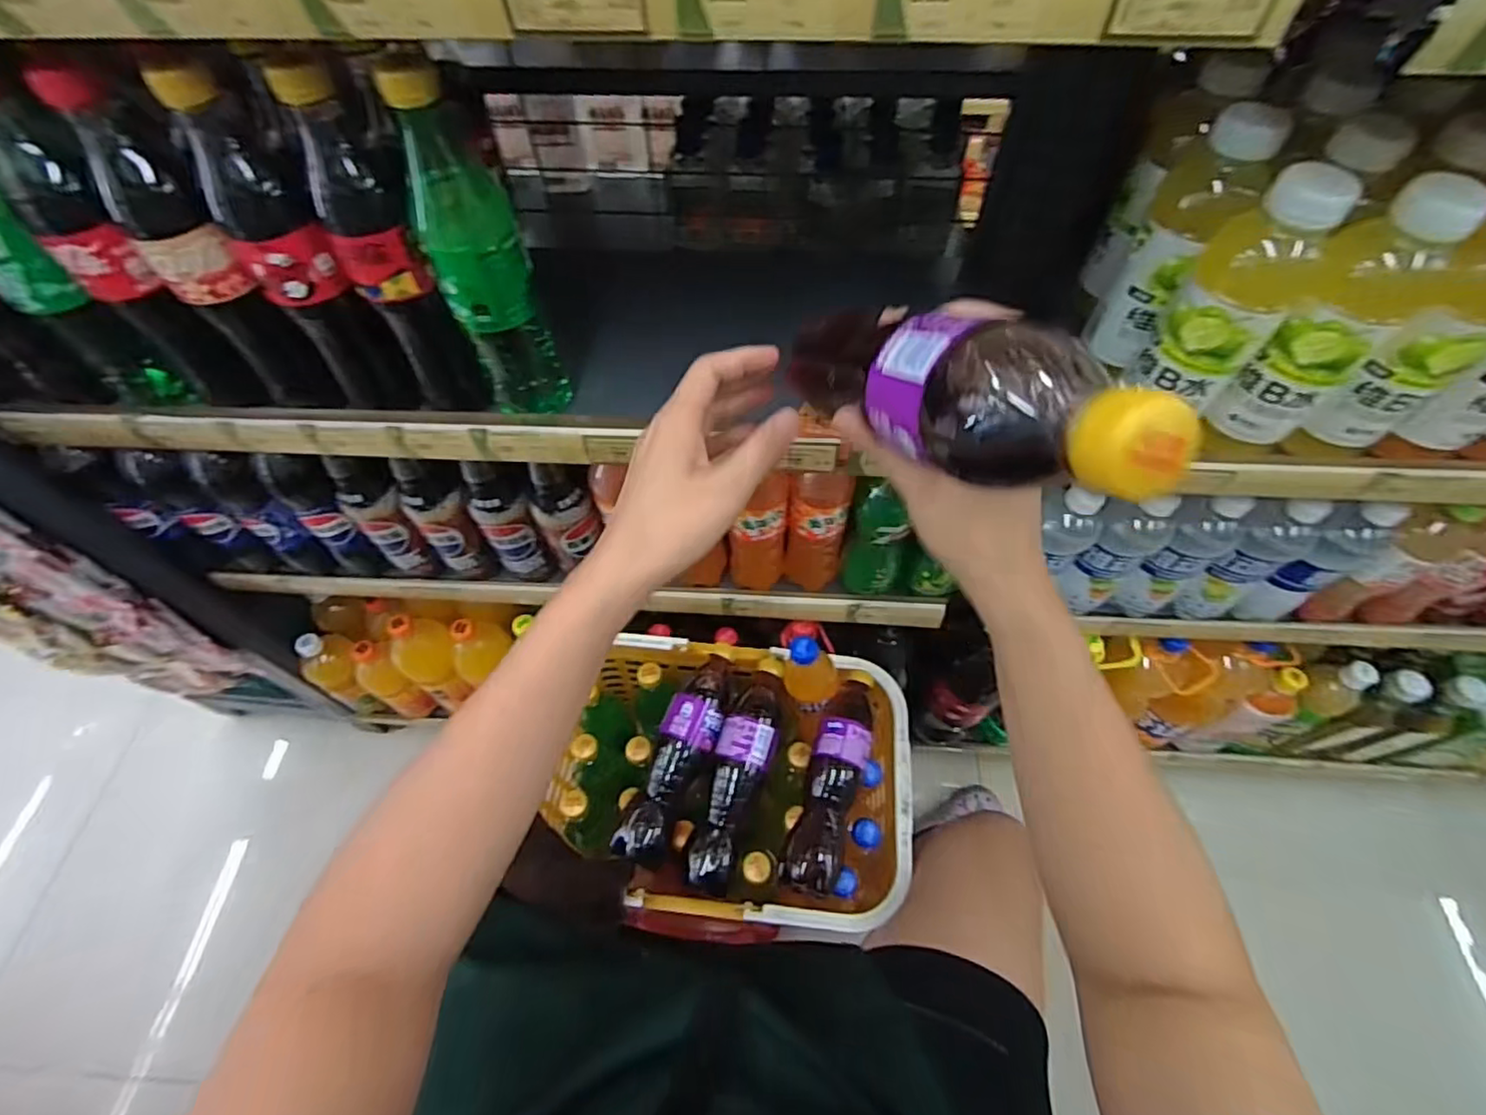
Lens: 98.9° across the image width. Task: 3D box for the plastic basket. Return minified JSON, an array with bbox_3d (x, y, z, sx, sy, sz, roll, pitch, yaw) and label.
[{"bbox_3d":[-0.013,0.247,0.732,0.393,0.186,0.291,3,59,3],"label":"plastic basket"}]

